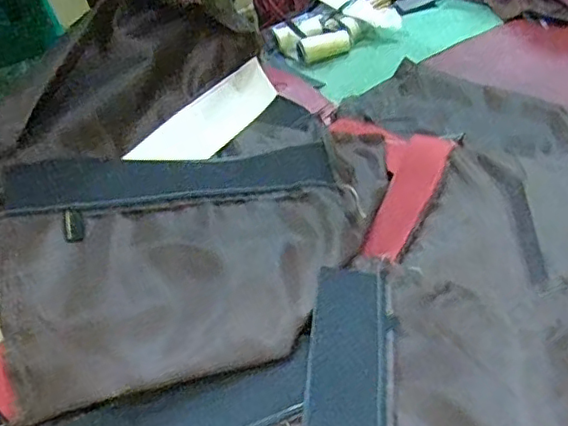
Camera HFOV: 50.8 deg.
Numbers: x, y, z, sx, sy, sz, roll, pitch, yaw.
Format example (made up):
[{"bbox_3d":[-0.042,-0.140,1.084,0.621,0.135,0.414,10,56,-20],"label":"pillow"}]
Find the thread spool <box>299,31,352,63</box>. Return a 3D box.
[{"bbox_3d":[0.091,-0.361,1.282,0.122,0.042,0.046,-26,42,-21],"label":"thread spool"}]

